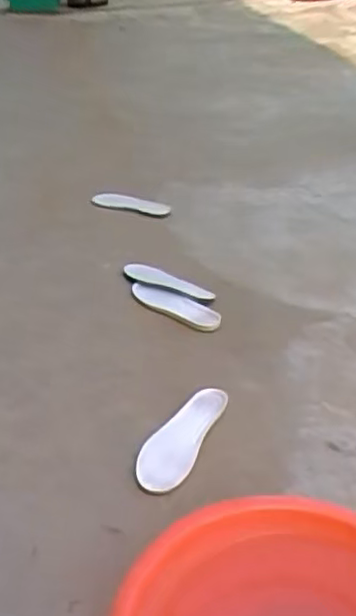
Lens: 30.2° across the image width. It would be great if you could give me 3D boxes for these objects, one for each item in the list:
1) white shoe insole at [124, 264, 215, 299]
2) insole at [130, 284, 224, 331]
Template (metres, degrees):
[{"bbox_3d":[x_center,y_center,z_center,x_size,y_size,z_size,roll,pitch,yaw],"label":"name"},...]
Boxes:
[{"bbox_3d":[-0.018,-0.058,1.412,0.216,0.022,0.041,18,38,27],"label":"white shoe insole"},{"bbox_3d":[-0.006,-0.008,1.341,0.220,0.013,0.070,27,42,36],"label":"insole"}]

